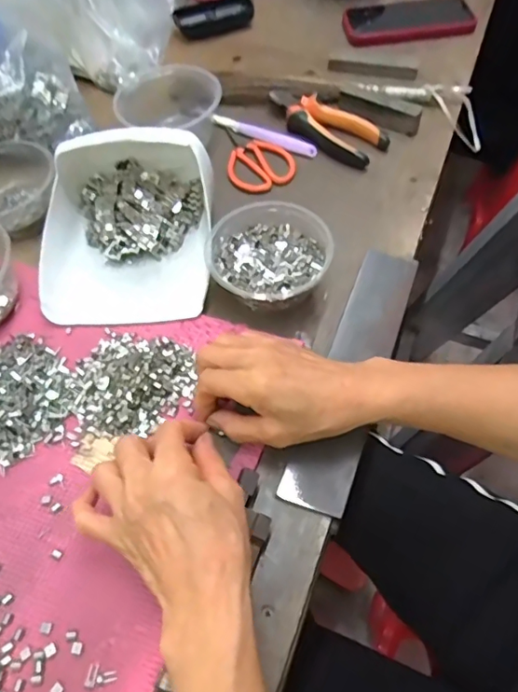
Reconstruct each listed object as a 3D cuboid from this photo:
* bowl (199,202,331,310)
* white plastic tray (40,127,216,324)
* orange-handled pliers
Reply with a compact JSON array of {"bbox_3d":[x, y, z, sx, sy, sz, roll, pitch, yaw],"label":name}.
[{"bbox_3d":[0.007,-0.072,0.468,0.104,0.049,0.103,-2,57,3],"label":"bowl"},{"bbox_3d":[-0.122,-0.119,0.478,0.154,0.077,0.179,-2,58,2],"label":"white plastic tray"},{"bbox_3d":[0.071,-0.249,0.592,0.152,0.022,0.055,33,66,23],"label":"orange-handled pliers"}]

